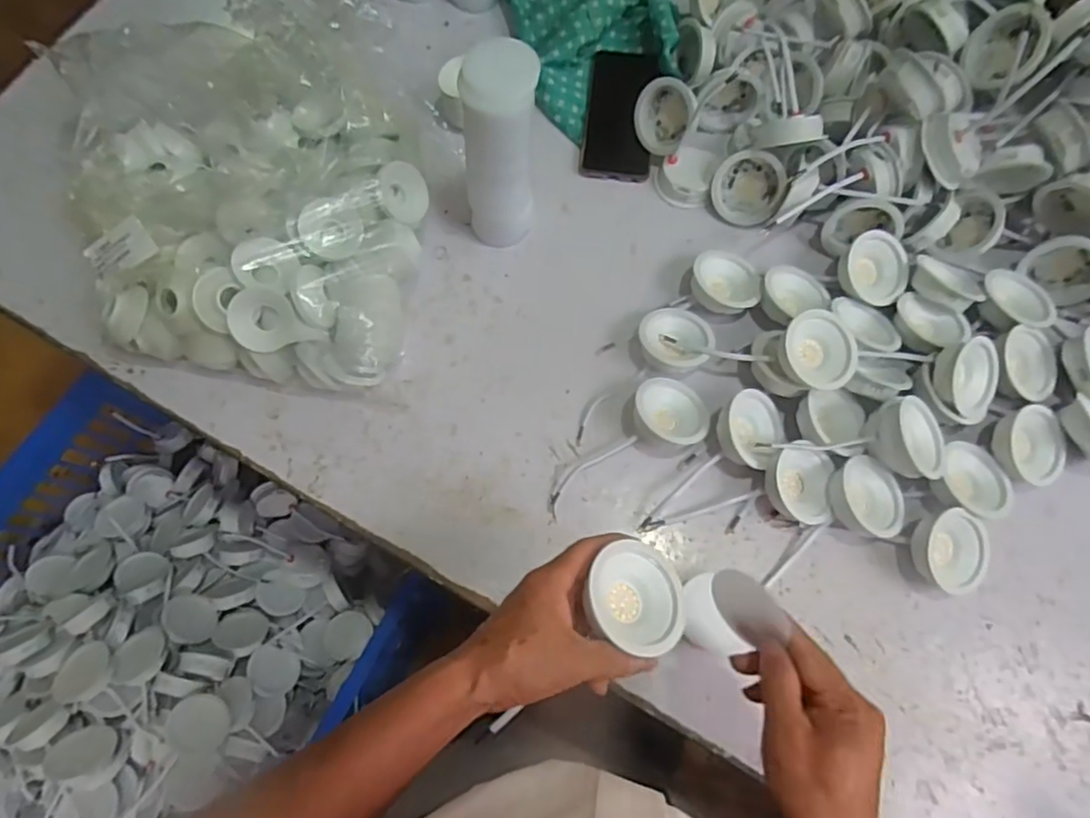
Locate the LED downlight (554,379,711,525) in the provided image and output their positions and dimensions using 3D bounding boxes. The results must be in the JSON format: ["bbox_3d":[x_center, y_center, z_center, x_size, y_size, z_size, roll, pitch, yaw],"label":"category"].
[{"bbox_3d":[0.070,0.030,0.573,0.169,0.038,0.066,-29,75,-8],"label":"LED downlight"}]

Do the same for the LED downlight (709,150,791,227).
[{"bbox_3d":[0.213,-0.233,0.658,0.069,0.072,0.027,28,45,8],"label":"LED downlight"}]

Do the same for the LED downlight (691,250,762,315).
[{"bbox_3d":[0.180,-0.123,0.627,0.066,0.034,0.063,0,73,0],"label":"LED downlight"}]

